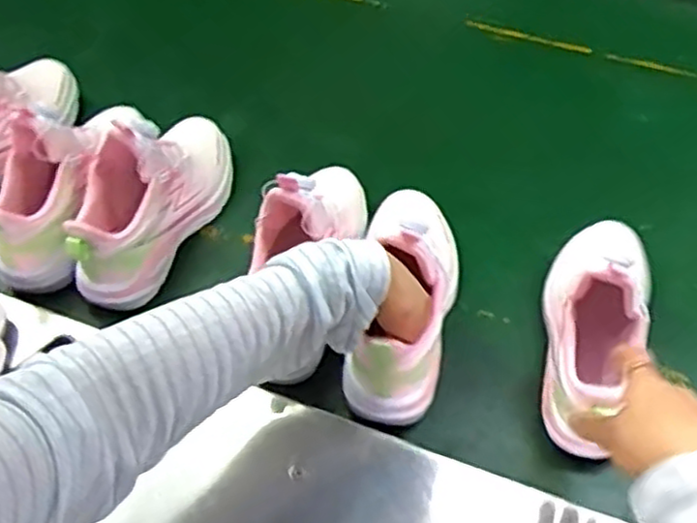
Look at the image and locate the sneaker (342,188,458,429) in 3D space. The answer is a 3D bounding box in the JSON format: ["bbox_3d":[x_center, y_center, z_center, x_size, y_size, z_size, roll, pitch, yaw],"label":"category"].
[{"bbox_3d":[0.054,0.008,0.640,0.088,0.137,0.239,4,56,7],"label":"sneaker"}]

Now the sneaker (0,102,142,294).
[{"bbox_3d":[-0.287,-0.084,0.724,0.108,0.123,0.218,8,66,10],"label":"sneaker"}]

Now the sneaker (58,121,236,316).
[{"bbox_3d":[-0.197,-0.081,0.731,0.093,0.133,0.244,20,55,19],"label":"sneaker"}]

